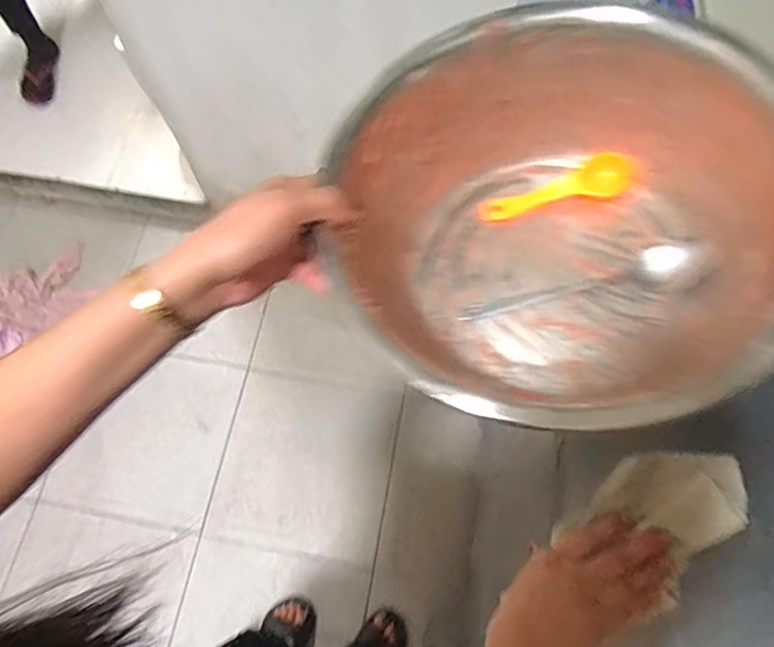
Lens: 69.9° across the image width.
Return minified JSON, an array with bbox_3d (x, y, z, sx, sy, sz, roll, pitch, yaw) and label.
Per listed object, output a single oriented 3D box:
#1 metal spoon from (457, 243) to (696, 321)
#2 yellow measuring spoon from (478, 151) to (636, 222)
[{"bbox_3d":[0.139,-0.027,0.411,0.166,0.038,0.028,-12,69,-4],"label":"metal spoon"},{"bbox_3d":[0.136,-0.106,0.448,0.121,0.015,0.029,-16,68,10],"label":"yellow measuring spoon"}]

